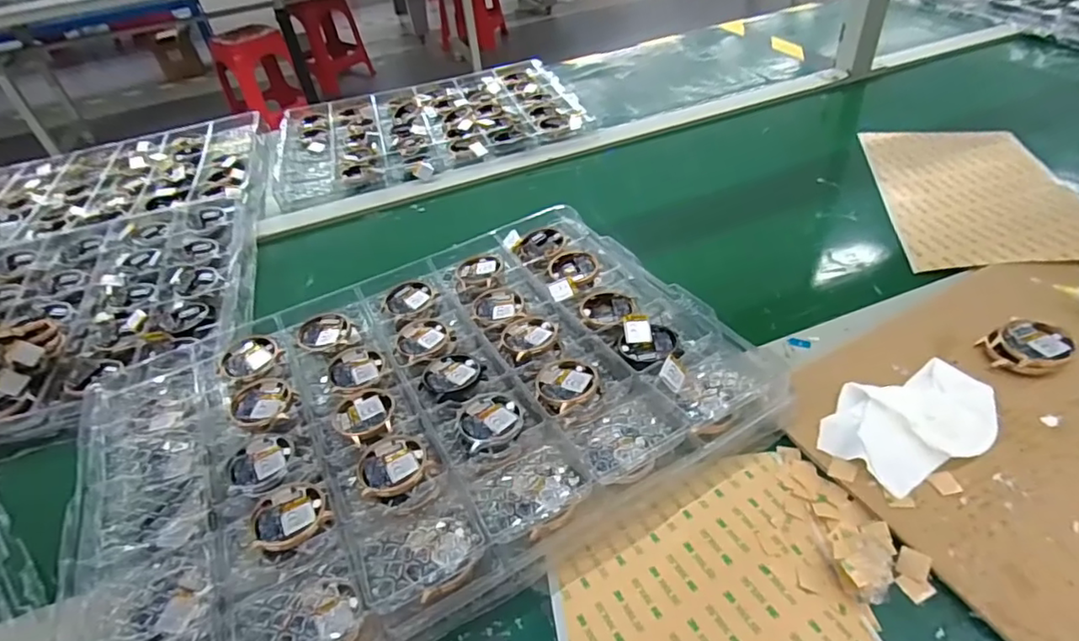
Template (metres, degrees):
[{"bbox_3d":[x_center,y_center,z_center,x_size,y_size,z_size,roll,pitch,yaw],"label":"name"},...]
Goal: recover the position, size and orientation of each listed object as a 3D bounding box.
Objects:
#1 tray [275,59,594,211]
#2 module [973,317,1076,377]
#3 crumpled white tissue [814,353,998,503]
[{"bbox_3d":[-0.172,-0.300,0.869,0.427,0.024,0.316,-16,43,-9],"label":"tray"},{"bbox_3d":[0.352,0.019,0.415,0.053,0.015,0.045,-17,43,-11],"label":"module"},{"bbox_3d":[0.250,0.065,0.385,0.122,0.016,0.072,-20,43,-14],"label":"crumpled white tissue"}]

